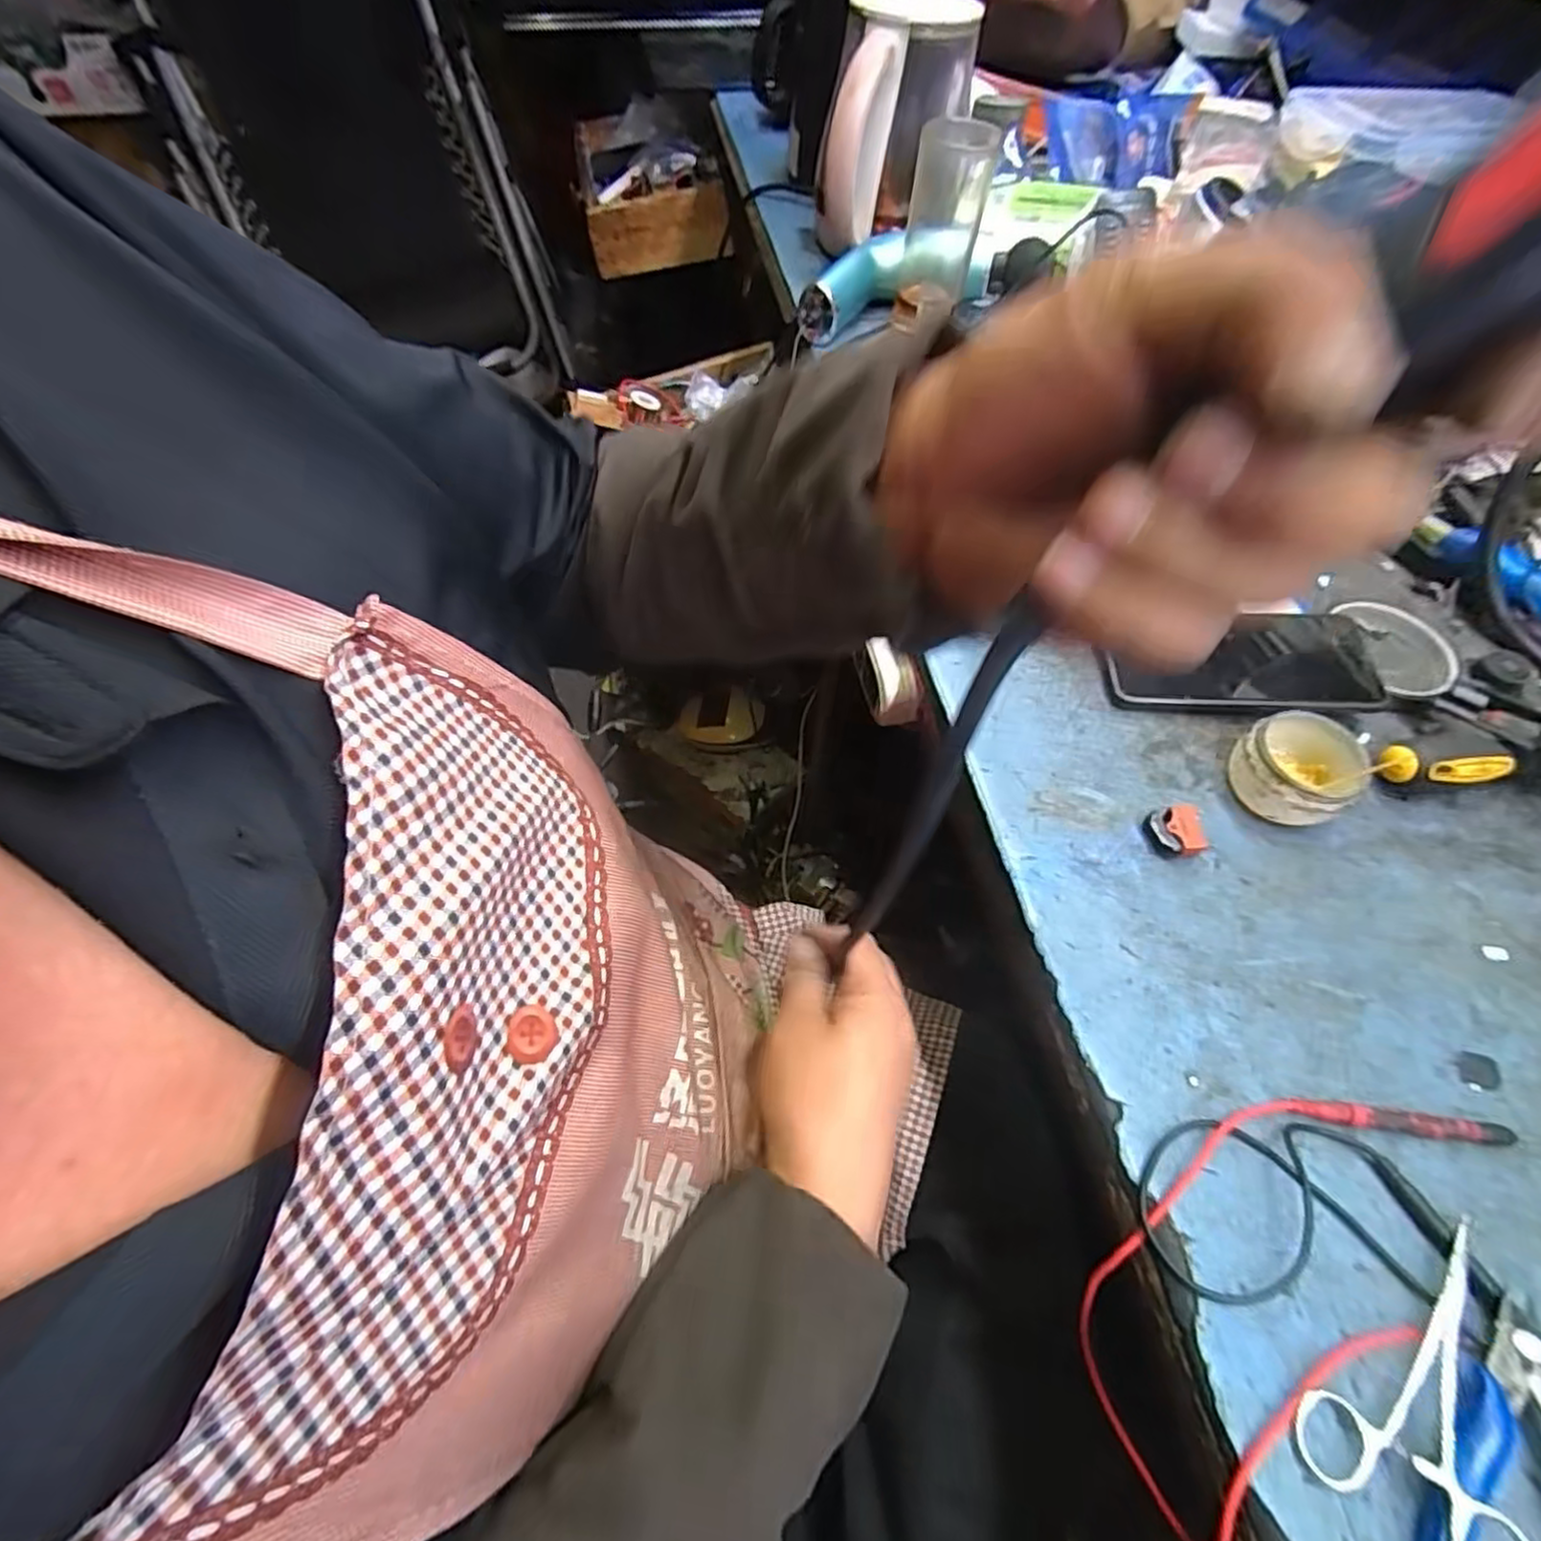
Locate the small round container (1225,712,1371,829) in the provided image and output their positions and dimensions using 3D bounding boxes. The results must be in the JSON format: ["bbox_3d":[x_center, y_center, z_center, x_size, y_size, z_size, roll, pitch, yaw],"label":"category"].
[{"bbox_3d":[0.303,-0.001,0.412,0.074,0.037,0.061,-34,65,-22],"label":"small round container"}]

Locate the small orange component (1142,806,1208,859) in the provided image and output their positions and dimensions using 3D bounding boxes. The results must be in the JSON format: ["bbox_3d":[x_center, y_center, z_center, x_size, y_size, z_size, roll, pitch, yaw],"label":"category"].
[{"bbox_3d":[0.226,0.035,0.397,0.025,0.017,0.026,-1,57,-4],"label":"small orange component"}]

